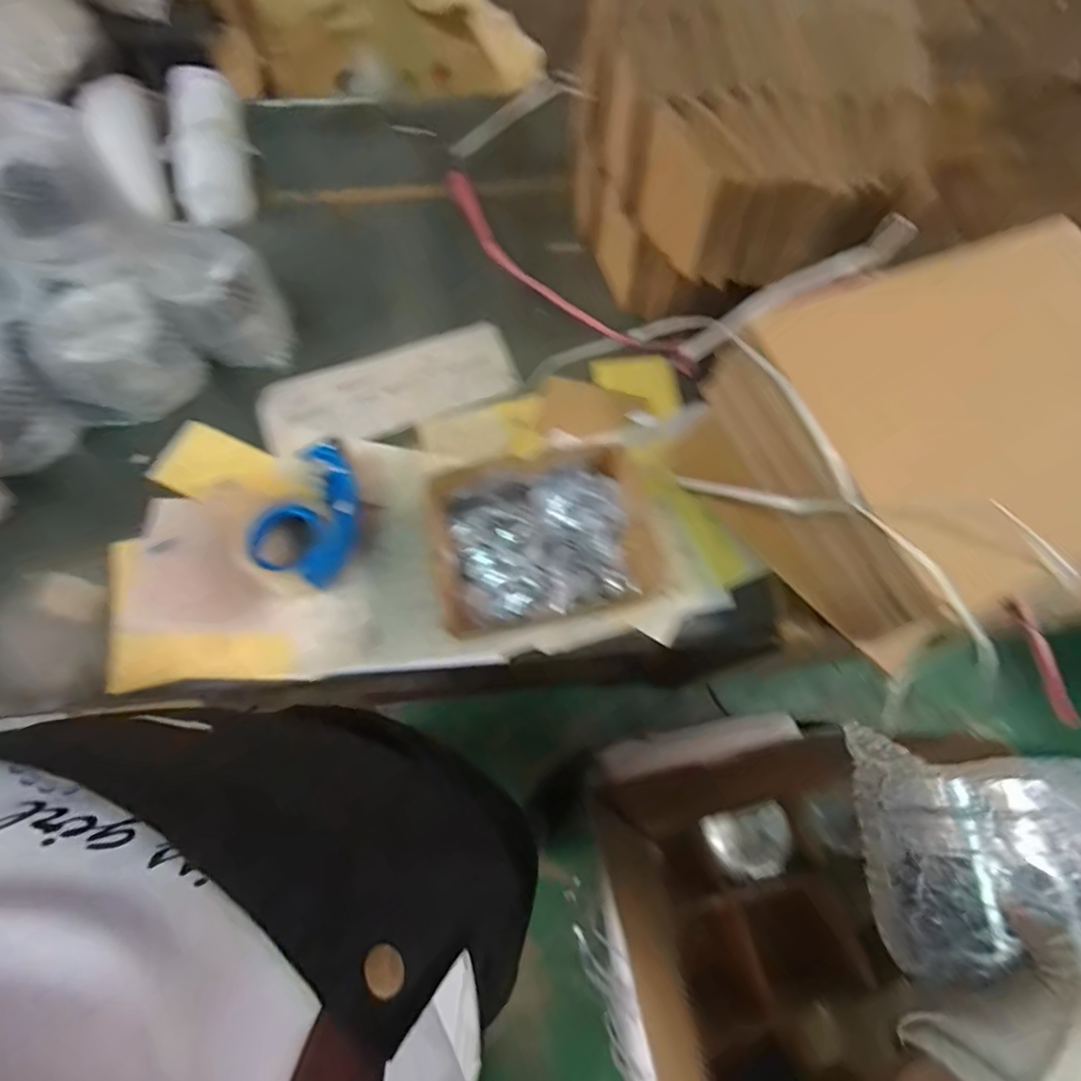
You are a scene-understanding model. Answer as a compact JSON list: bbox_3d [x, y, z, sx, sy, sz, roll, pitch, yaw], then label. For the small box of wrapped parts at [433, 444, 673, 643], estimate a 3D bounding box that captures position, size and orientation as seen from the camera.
[{"bbox_3d":[0.002,0.001,0.545,0.221,0.075,0.156,-12,73,-7],"label":"small box of wrapped parts"}]

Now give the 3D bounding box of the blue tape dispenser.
[{"bbox_3d":[-0.230,-0.021,0.556,0.095,0.054,0.142,29,73,6],"label":"blue tape dispenser"}]

